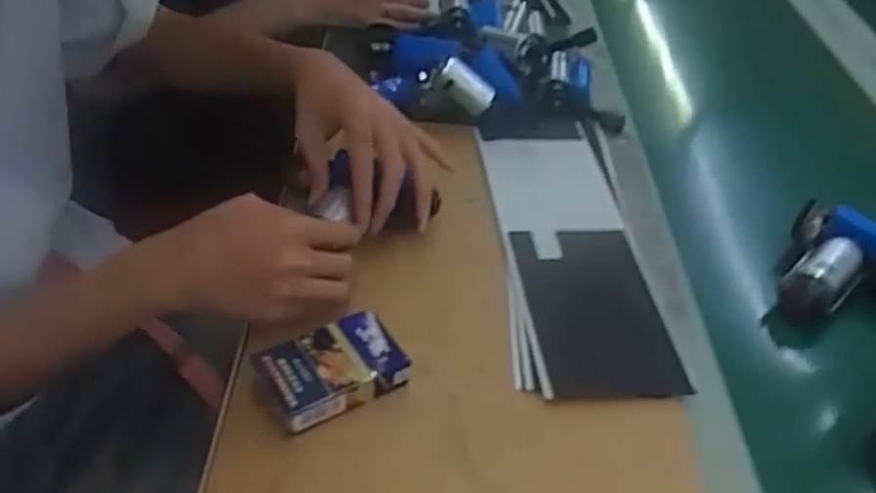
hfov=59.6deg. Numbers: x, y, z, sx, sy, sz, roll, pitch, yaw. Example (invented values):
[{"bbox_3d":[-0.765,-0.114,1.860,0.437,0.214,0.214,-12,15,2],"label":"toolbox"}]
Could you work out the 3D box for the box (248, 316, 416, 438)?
[{"bbox_3d":[-0.069,0.083,0.506,0.086,0.028,0.057,-20,48,-27],"label":"box"}]

